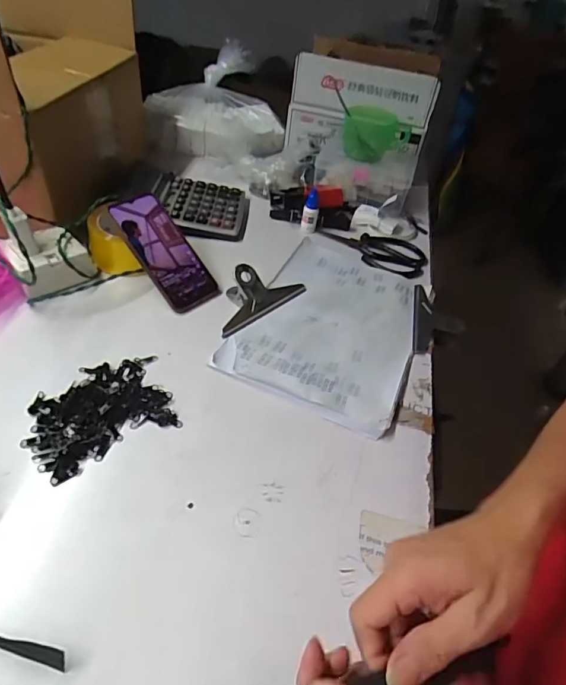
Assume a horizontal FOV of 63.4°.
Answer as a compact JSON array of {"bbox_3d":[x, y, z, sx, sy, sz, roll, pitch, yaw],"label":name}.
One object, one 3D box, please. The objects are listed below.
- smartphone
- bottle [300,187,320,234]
[{"bbox_3d":[-0.154,-0.120,0.603,0.074,0.011,0.165,-35,91,-36],"label":"smartphone"},{"bbox_3d":[0.046,-0.217,0.751,0.024,0.059,0.030,6,43,-2],"label":"bottle"}]

